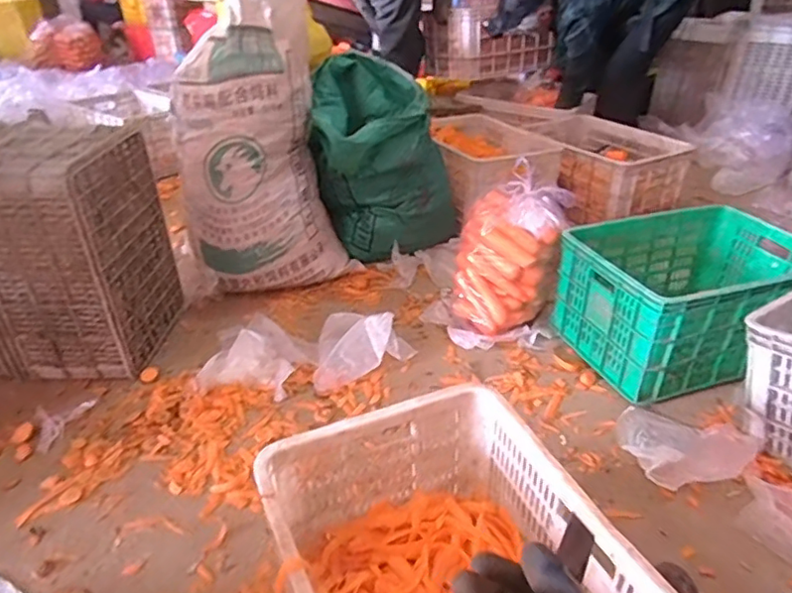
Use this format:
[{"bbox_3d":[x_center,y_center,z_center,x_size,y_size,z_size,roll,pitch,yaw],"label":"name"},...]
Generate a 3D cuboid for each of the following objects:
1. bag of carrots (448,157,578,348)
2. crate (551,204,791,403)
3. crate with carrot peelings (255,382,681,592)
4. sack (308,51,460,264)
[{"bbox_3d":[0.266,-0.093,1.431,0.299,0.326,0.222,-10,32,-14],"label":"bag of carrots"},{"bbox_3d":[0.688,-0.010,1.368,0.529,0.252,0.381,-10,32,-14],"label":"crate"},{"bbox_3d":[0.077,0.379,0.679,0.351,0.218,0.516,-14,34,-20],"label":"crate with carrot peelings"},{"bbox_3d":[-0.029,-0.391,1.701,0.414,0.496,0.350,-2,31,-2],"label":"sack"}]

